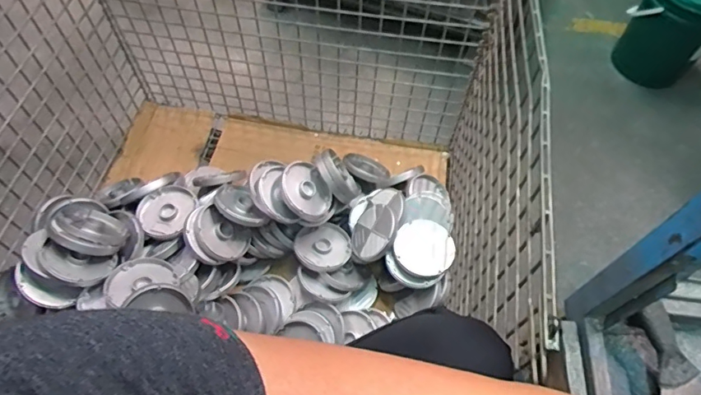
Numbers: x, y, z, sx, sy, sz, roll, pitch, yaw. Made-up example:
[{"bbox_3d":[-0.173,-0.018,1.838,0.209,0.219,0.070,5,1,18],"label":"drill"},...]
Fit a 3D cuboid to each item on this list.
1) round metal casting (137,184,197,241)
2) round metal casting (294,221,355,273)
[{"bbox_3d":[-0.432,0.032,1.125,0.142,0.037,0.137,1,59,-1],"label":"round metal casting"},{"bbox_3d":[-0.066,0.124,1.182,0.136,0.036,0.132,1,59,-1],"label":"round metal casting"}]

